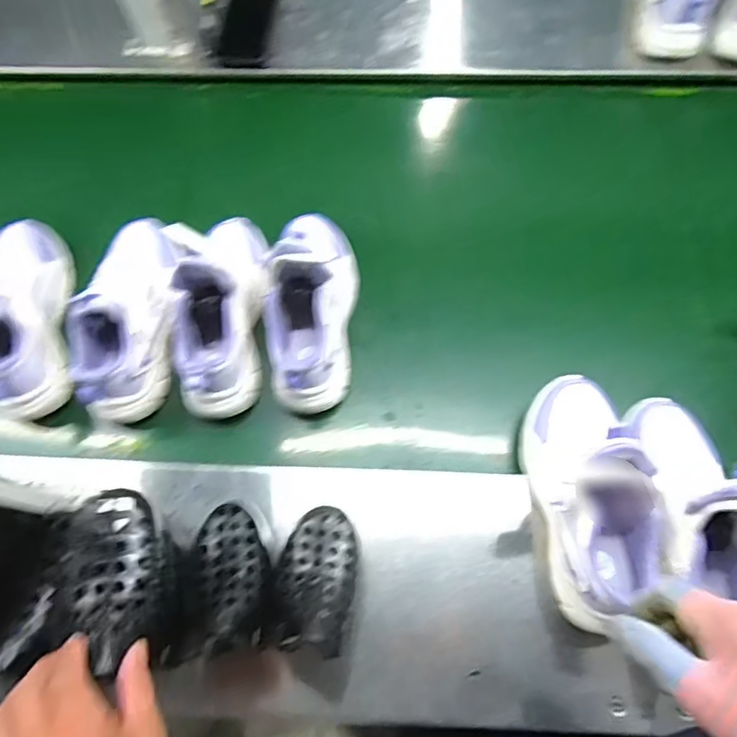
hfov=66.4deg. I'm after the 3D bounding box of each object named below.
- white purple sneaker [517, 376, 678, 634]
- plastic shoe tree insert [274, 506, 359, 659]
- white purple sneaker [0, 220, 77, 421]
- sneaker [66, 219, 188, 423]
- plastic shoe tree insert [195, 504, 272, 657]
[{"bbox_3d":[0.216,0.114,0.533,0.093,0.116,0.228,-7,70,0],"label":"white purple sneaker"},{"bbox_3d":[-0.047,0.182,0.490,0.068,0.045,0.117,8,71,5],"label":"plastic shoe tree insert"},{"bbox_3d":[-0.415,-0.071,0.655,0.080,0.104,0.246,-8,70,-1],"label":"white purple sneaker"},{"bbox_3d":[-0.274,-0.071,0.647,0.083,0.108,0.251,2,70,3],"label":"sneaker"},{"bbox_3d":[-0.123,0.184,0.508,0.063,0.032,0.124,-15,54,-3],"label":"plastic shoe tree insert"}]

